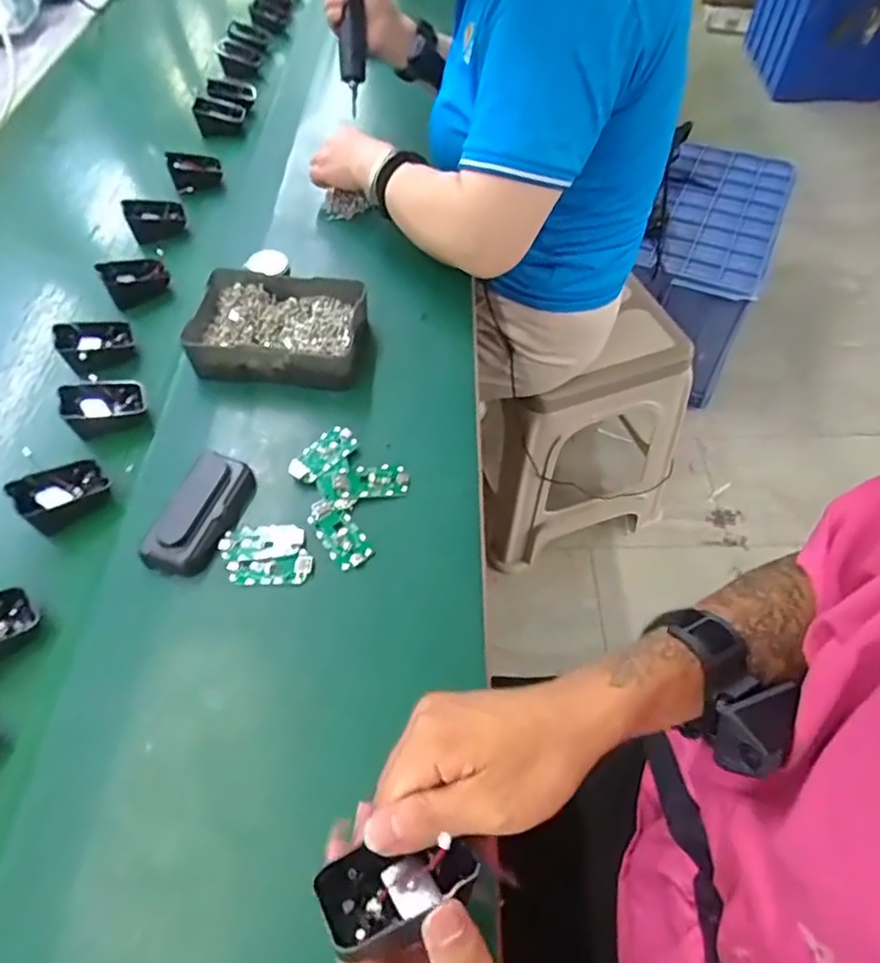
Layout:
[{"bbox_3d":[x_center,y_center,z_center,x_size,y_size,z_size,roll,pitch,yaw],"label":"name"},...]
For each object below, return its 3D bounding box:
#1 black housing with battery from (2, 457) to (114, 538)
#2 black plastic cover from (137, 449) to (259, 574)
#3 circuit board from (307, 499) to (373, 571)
[{"bbox_3d":[-0.312,0.011,0.489,0.065,0.040,0.050,-35,63,-20],"label":"black housing with battery"},{"bbox_3d":[-0.192,0.023,0.477,0.052,0.025,0.106,12,58,9],"label":"black plastic cover"},{"bbox_3d":[-0.083,0.041,0.477,0.030,0.004,0.064,-32,62,-19],"label":"circuit board"}]

